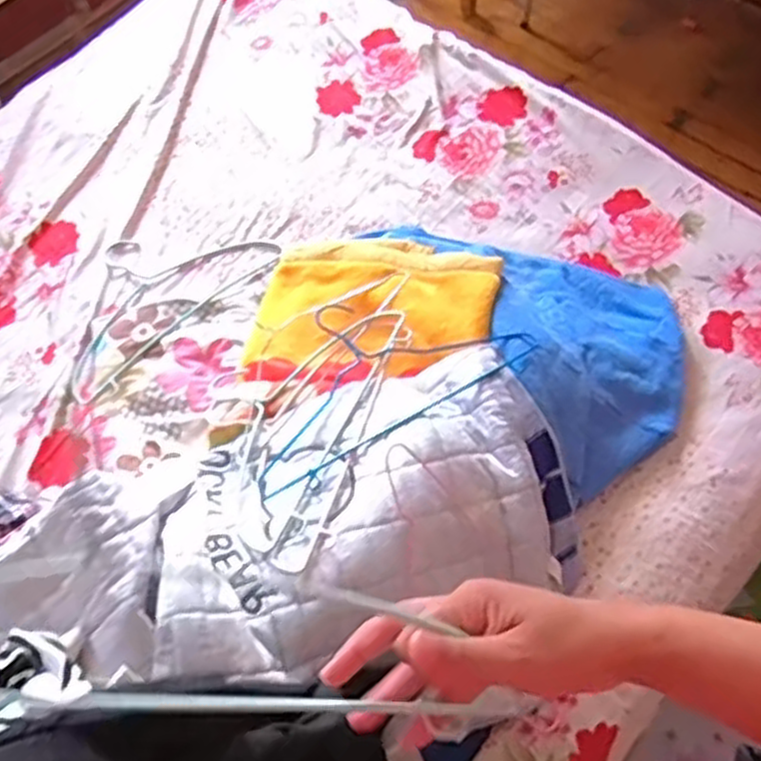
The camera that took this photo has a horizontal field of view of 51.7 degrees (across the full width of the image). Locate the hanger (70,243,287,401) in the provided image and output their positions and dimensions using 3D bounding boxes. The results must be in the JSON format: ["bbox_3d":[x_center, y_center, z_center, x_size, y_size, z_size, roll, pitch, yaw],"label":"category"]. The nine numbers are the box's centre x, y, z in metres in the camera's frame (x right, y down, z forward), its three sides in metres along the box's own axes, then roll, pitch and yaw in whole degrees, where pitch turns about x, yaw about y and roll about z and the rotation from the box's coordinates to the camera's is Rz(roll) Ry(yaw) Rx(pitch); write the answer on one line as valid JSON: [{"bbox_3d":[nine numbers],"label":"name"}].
[{"bbox_3d":[-0.364,-0.149,1.241,0.384,0.007,0.208,-40,68,-17],"label":"hanger"}]

